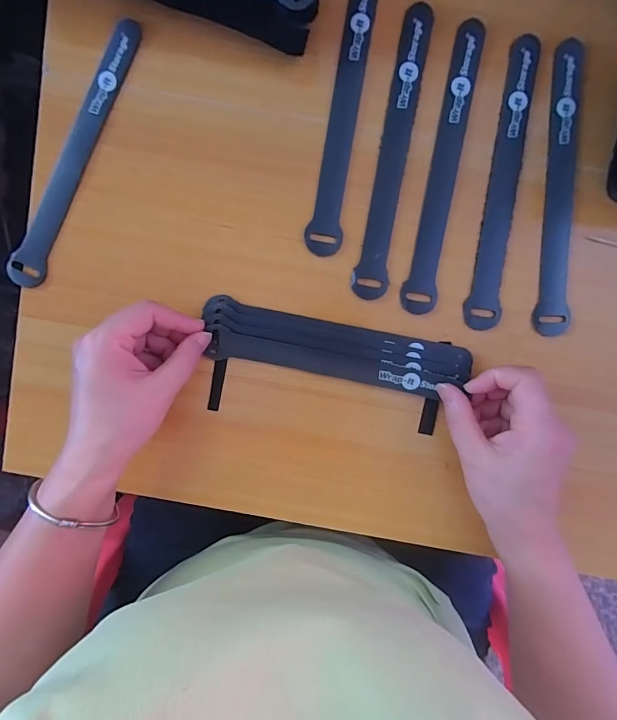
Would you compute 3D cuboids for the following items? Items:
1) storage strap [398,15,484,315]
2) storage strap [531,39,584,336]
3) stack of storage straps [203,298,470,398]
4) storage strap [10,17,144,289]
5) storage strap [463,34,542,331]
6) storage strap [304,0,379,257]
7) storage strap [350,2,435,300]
[{"bbox_3d":[0.099,-0.139,0.289,0.022,0.004,0.208,11,92,-1],"label":"storage strap"},{"bbox_3d":[0.186,-0.124,0.291,0.025,0.004,0.208,3,96,1],"label":"storage strap"},{"bbox_3d":[0.021,-0.007,0.296,0.193,0.012,0.042,11,92,1],"label":"stack of storage straps"},{"bbox_3d":[-0.174,-0.151,0.291,0.026,0.004,0.205,24,96,-1],"label":"storage strap"},{"bbox_3d":[0.144,-0.127,0.289,0.025,0.004,0.208,10,96,0],"label":"storage strap"},{"bbox_3d":[0.028,-0.182,0.288,0.025,0.004,0.209,11,92,-1],"label":"storage strap"},{"bbox_3d":[0.063,-0.149,0.288,0.025,0.004,0.207,11,92,-1],"label":"storage strap"}]

